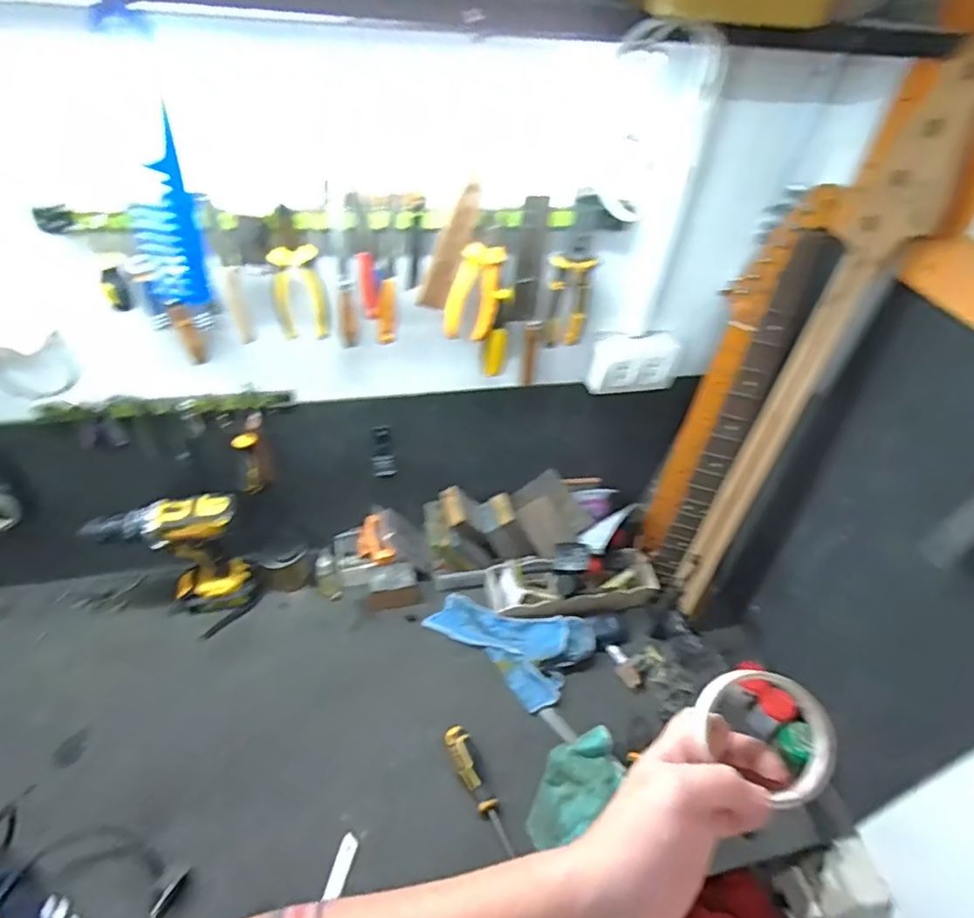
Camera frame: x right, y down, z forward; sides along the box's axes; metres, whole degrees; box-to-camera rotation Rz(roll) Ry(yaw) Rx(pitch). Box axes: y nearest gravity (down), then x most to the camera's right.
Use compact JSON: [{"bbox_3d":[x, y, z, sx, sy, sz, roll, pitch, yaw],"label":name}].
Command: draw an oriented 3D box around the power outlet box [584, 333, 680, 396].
[{"bbox_3d":[0.217,-0.138,0.865,0.125,0.079,0.051,-4,44,-11],"label":"power outlet box"}]

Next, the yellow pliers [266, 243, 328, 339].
[{"bbox_3d":[-0.214,-0.186,0.667,0.053,0.112,0.010,-16,48,-22],"label":"yellow pliers"}]

